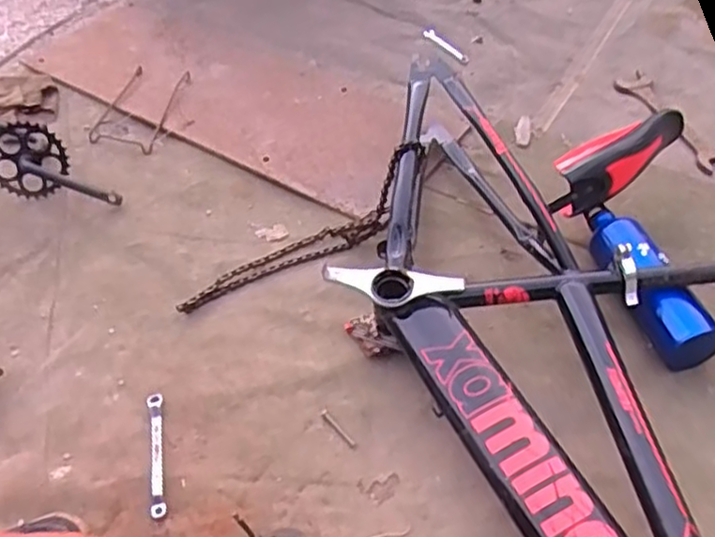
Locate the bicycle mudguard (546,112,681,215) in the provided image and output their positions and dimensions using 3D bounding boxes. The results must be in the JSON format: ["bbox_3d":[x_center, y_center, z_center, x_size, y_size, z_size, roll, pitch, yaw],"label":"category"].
[{"bbox_3d":[0.340,-0.141,0.929,0.254,0.062,0.066,-28,54,-20],"label":"bicycle mudguard"}]

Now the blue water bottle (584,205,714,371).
[{"bbox_3d":[0.332,0.013,0.847,0.087,0.073,0.228,-19,53,-11],"label":"blue water bottle"}]

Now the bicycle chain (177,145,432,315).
[{"bbox_3d":[-0.070,-0.046,0.908,0.362,0.104,0.046,-29,54,-1],"label":"bicycle chain"}]

